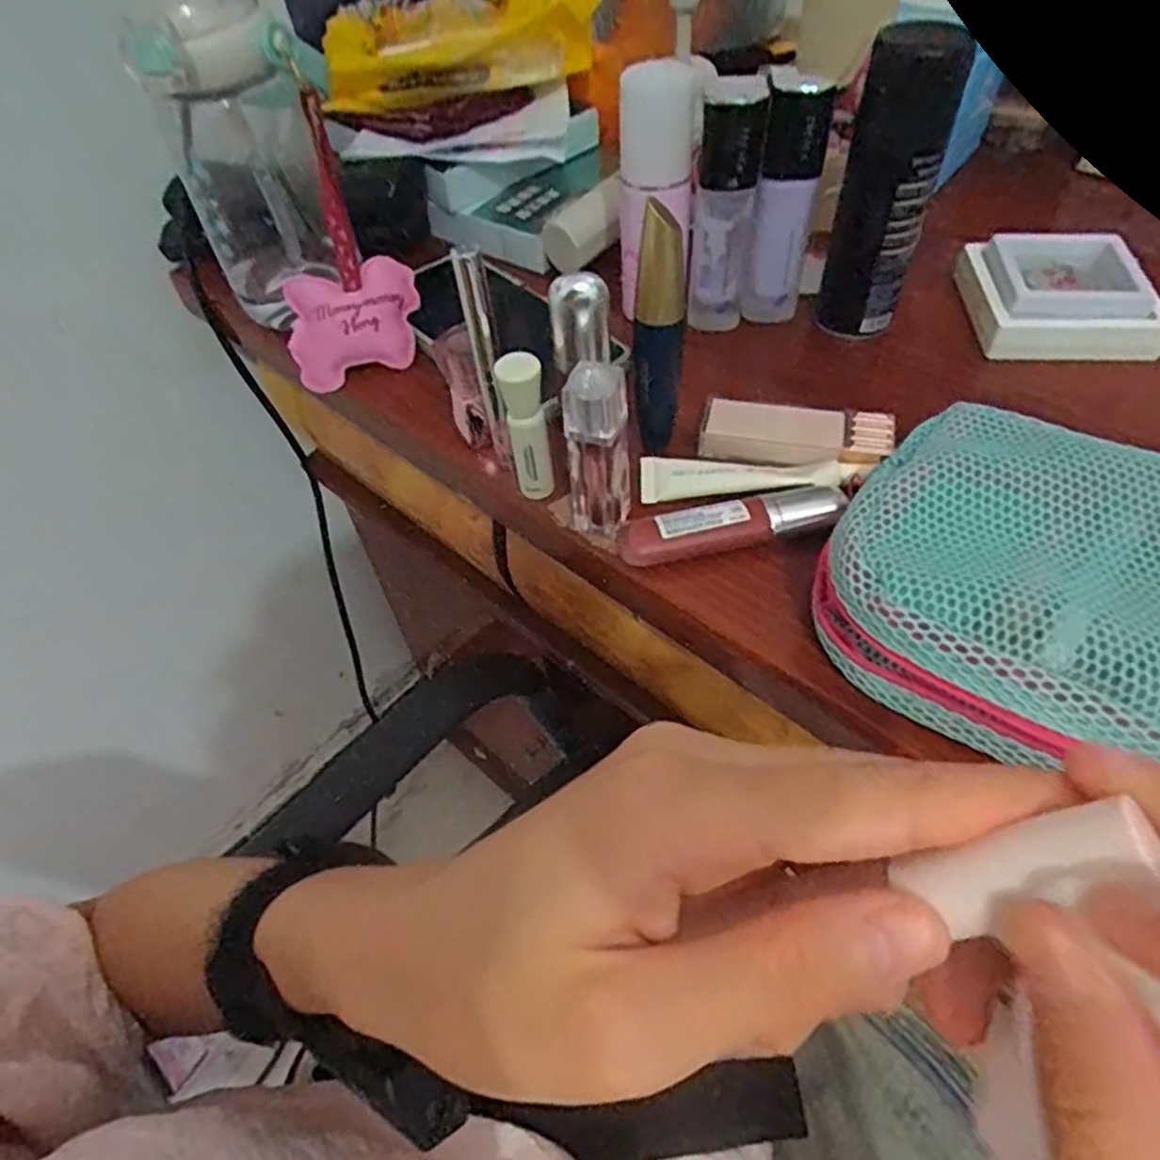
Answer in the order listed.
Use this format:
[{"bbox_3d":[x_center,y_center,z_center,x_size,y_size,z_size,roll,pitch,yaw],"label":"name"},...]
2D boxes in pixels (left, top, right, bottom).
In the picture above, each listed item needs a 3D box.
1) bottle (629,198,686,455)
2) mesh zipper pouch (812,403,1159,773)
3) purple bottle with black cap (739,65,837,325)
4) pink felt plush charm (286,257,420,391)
[{"bbox_3d":[0.035,-0.107,0.321,0.019,0.110,0.023,11,54,12],"label":"bottle"},{"bbox_3d":[0.177,0.003,0.271,0.149,0.047,0.148,35,62,27],"label":"mesh zipper pouch"},{"bbox_3d":[0.110,-0.198,0.388,0.030,0.119,0.034,15,55,15],"label":"purple bottle with black cap"},{"bbox_3d":[-0.129,-0.147,0.417,0.074,0.061,0.018,-15,16,-5],"label":"pink felt plush charm"}]

